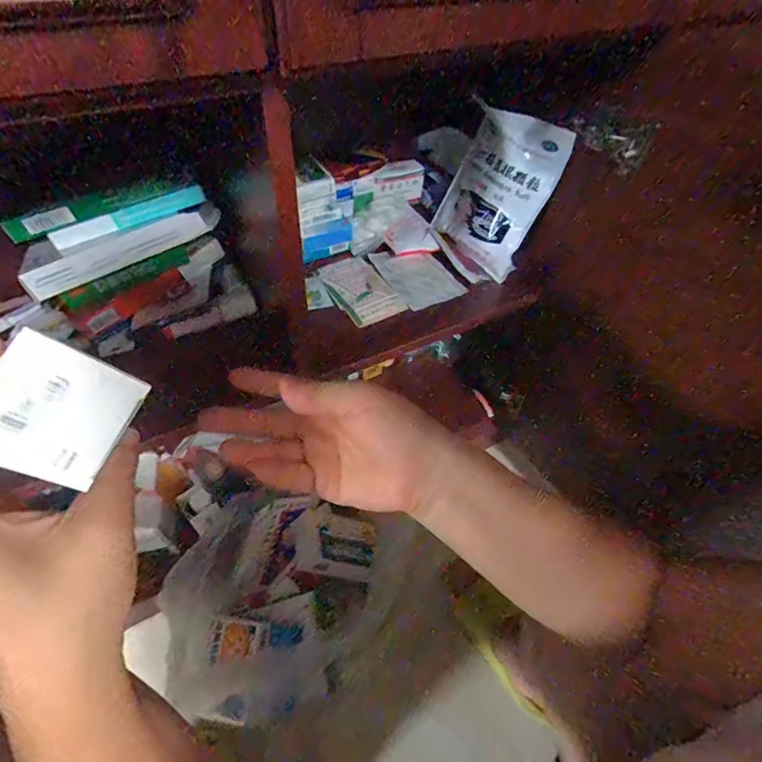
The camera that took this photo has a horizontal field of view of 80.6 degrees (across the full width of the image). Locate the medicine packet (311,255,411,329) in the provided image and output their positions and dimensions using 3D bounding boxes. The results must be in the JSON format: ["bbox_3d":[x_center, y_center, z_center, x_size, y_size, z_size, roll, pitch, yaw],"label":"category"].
[{"bbox_3d":[-0.026,-0.132,0.654,0.086,0.013,0.136,-29,59,-21],"label":"medicine packet"}]

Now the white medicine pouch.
[{"bbox_3d":[0.164,-0.276,0.672,0.151,0.219,0.041,37,38,20],"label":"white medicine pouch"}]

